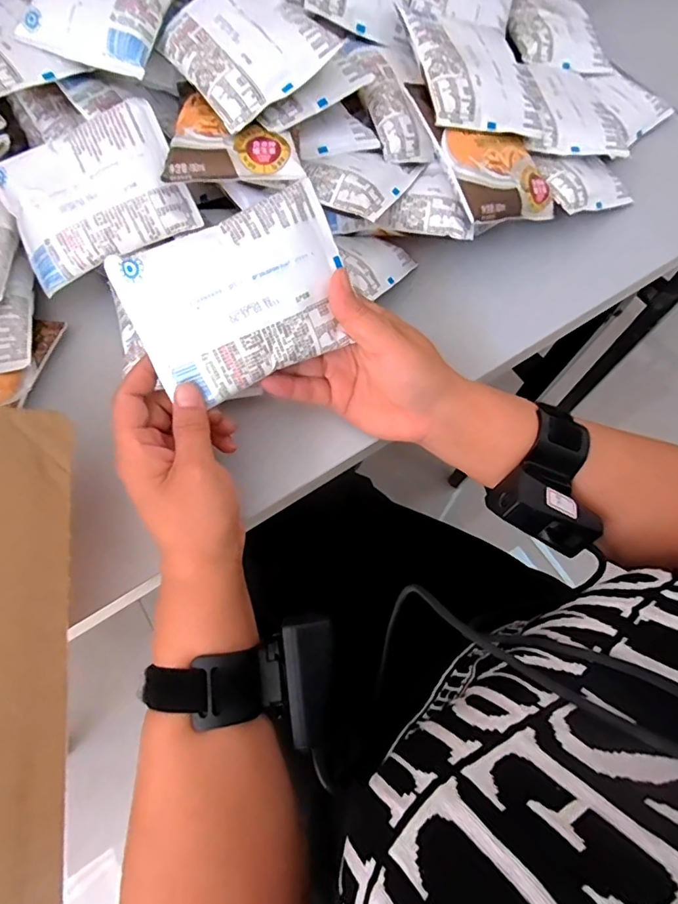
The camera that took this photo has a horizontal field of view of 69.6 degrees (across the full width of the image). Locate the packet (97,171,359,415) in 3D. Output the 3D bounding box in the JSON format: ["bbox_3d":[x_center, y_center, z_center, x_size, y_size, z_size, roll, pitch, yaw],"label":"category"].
[{"bbox_3d":[-0.055,-0.091,0.292,0.129,0.013,0.093,-27,107,-9],"label":"packet"}]

